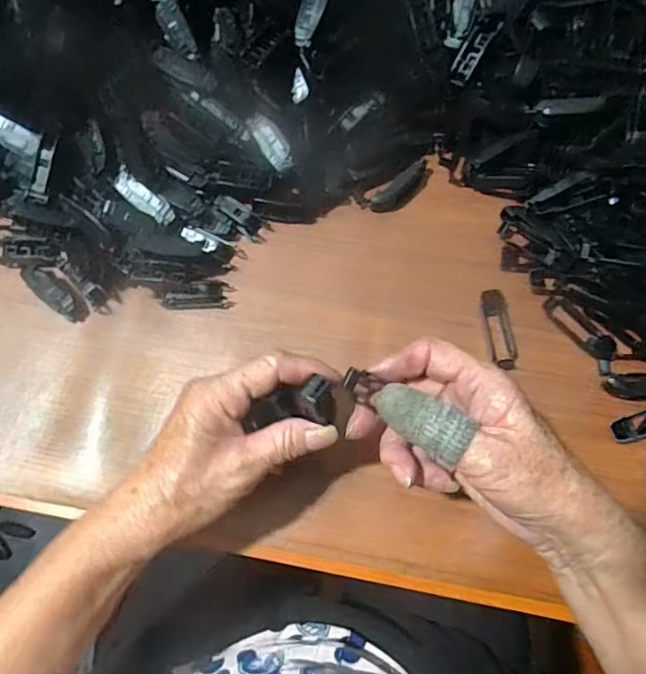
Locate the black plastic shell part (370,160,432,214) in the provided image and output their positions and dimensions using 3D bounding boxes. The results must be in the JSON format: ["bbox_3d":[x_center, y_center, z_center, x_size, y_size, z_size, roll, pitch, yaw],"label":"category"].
[{"bbox_3d":[0.063,-0.116,0.412,0.055,0.018,0.017,-37,78,-9],"label":"black plastic shell part"}]

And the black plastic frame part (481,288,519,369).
[{"bbox_3d":[0.128,-0.006,0.378,0.020,0.007,0.057,-8,75,-2],"label":"black plastic frame part"}]

